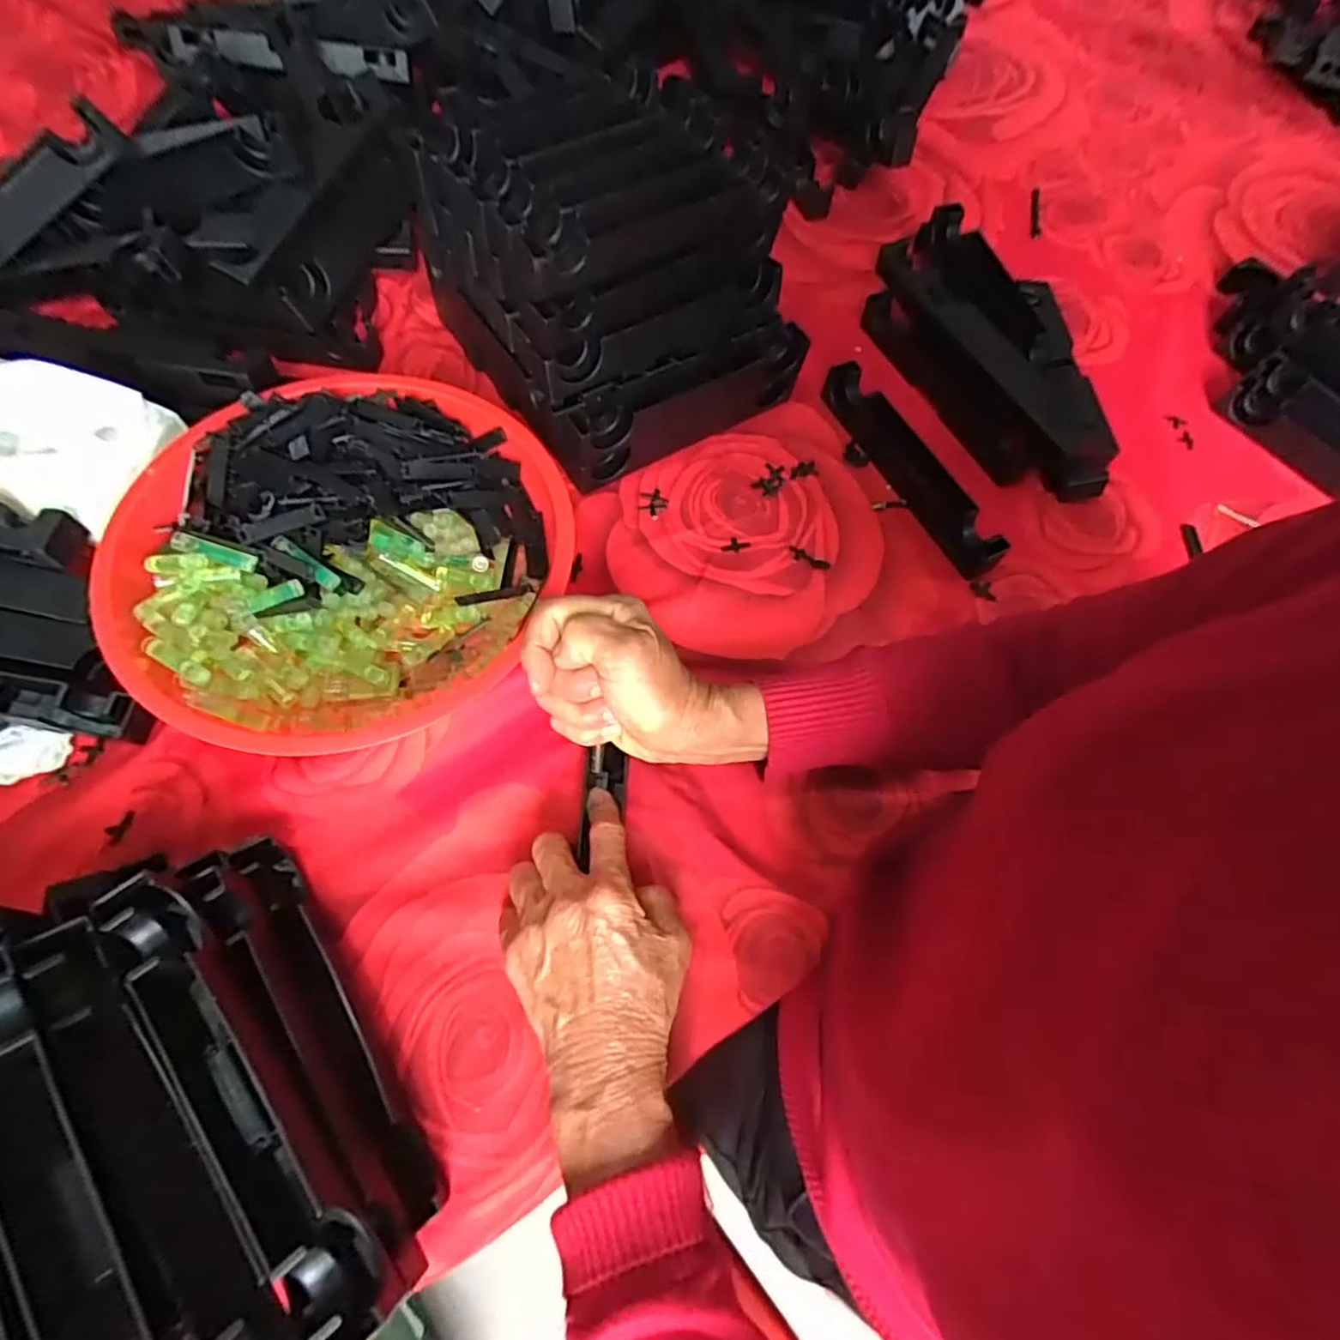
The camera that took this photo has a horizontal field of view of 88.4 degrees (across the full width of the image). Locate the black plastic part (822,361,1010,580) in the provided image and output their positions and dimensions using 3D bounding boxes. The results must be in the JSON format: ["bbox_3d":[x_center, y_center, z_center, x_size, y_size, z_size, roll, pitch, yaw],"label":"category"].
[{"bbox_3d":[0.183,-0.155,0.523,0.028,0.036,0.193,-27,69,-14],"label":"black plastic part"}]

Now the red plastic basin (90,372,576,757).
[{"bbox_3d":[-0.188,-0.063,0.410,0.218,0.078,0.242,36,69,14],"label":"red plastic basin"}]

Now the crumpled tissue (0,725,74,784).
[{"bbox_3d":[-0.376,0.048,0.385,0.065,0.014,0.030,-1,65,-3],"label":"crumpled tissue"}]

